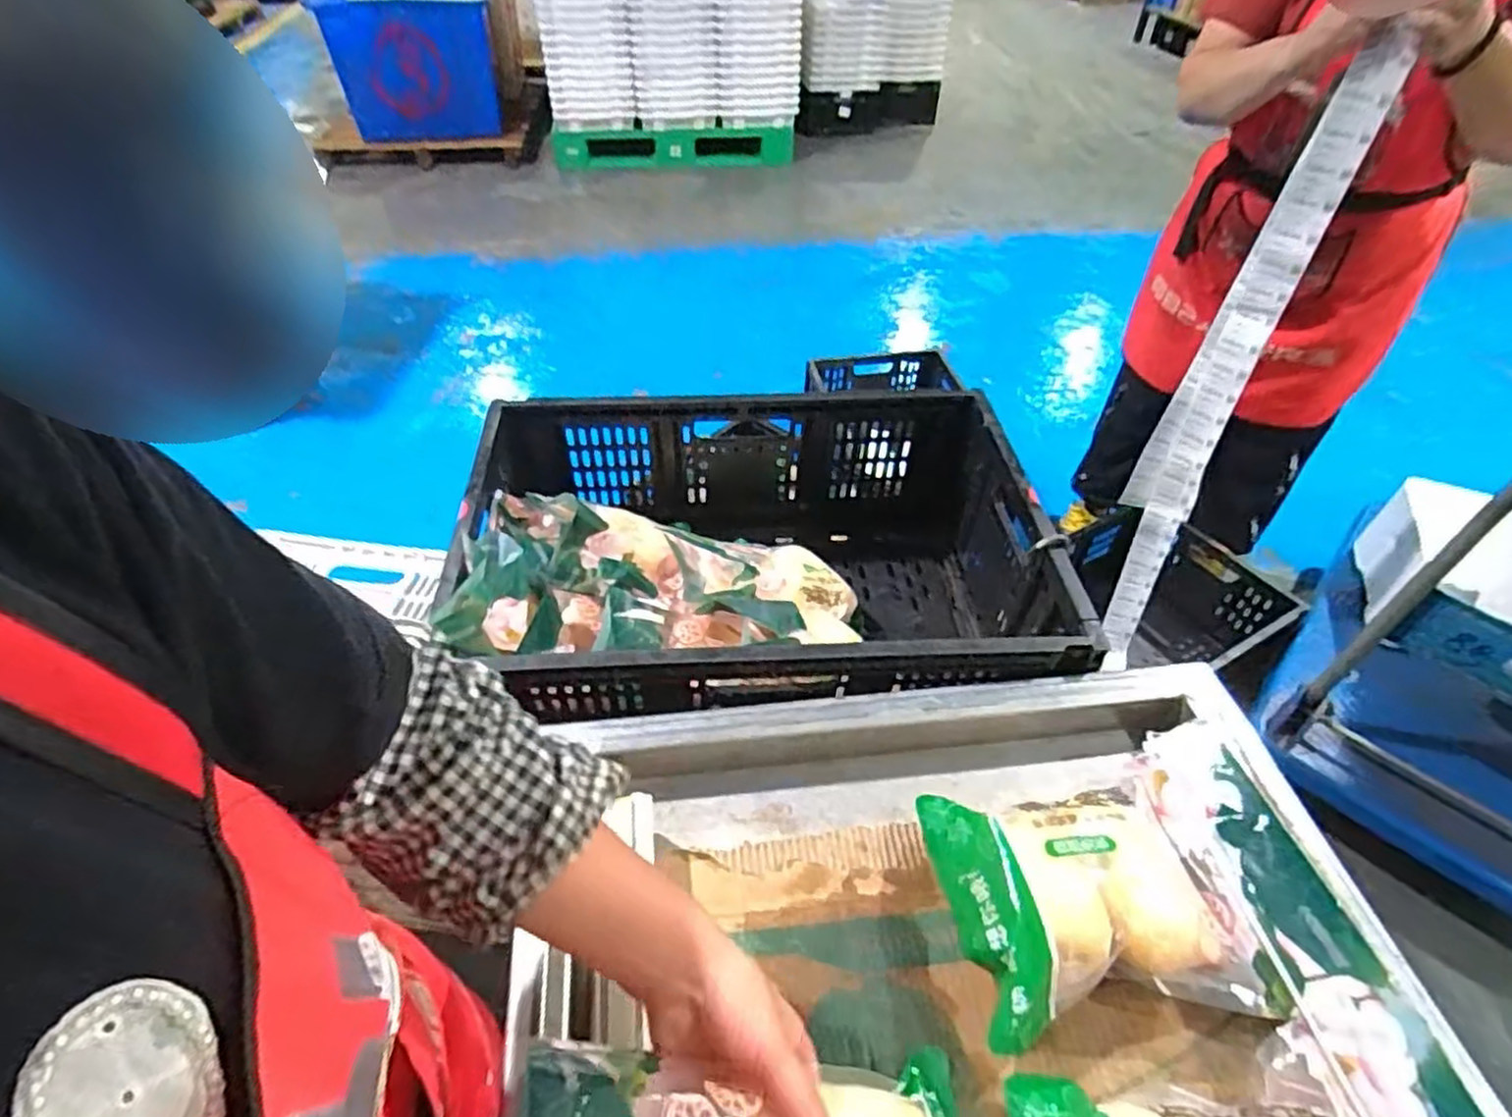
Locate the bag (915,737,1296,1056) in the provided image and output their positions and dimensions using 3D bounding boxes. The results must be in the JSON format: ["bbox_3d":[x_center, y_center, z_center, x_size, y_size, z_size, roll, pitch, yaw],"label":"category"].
[{"bbox_3d":[0.255,0.229,0.545,0.237,0.073,0.191,-4,46,-6],"label":"bag"}]

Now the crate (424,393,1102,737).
[{"bbox_3d":[0.015,0.028,0.842,0.605,0.229,0.428,-3,46,-5],"label":"crate"}]

